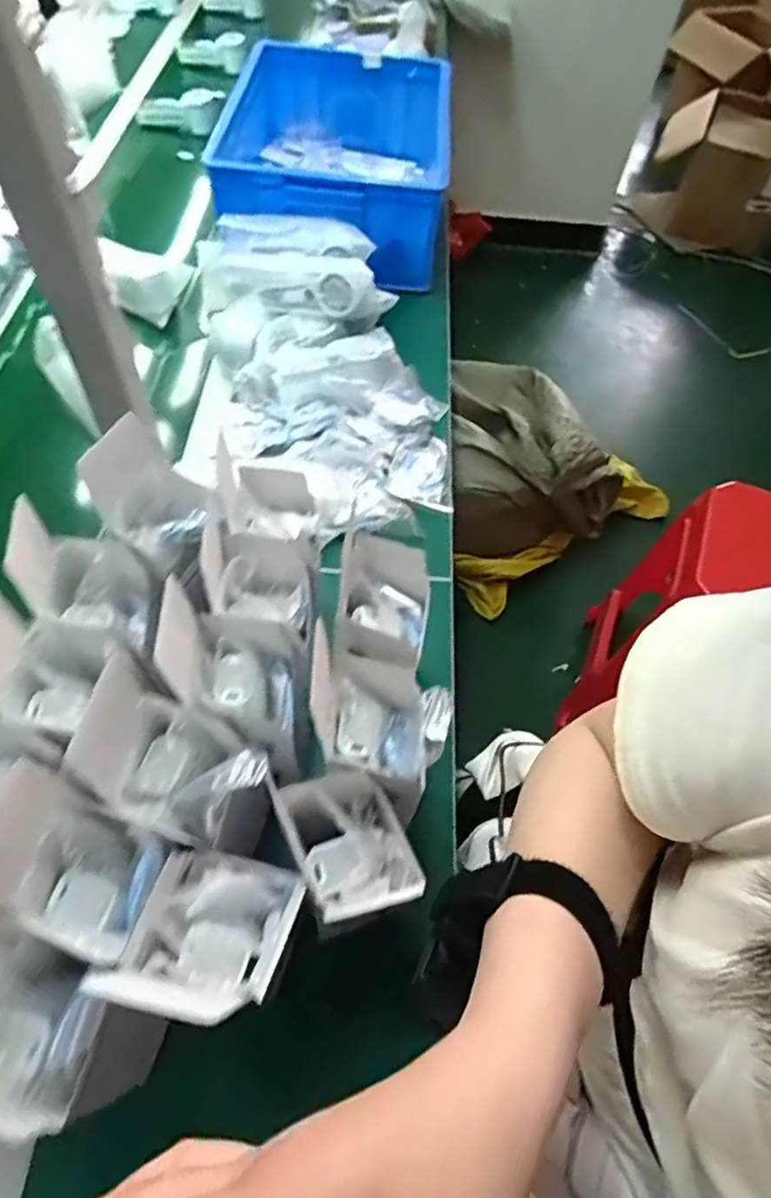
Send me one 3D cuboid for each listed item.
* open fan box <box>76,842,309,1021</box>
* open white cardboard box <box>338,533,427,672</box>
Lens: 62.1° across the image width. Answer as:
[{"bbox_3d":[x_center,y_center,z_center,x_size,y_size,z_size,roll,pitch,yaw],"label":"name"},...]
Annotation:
[{"bbox_3d":[-0.099,0.184,0.366,0.085,0.108,0.090,14,57,4],"label":"open fan box"},{"bbox_3d":[-0.002,0.004,0.512,0.066,0.044,0.113,7,57,0],"label":"open white cardboard box"}]

